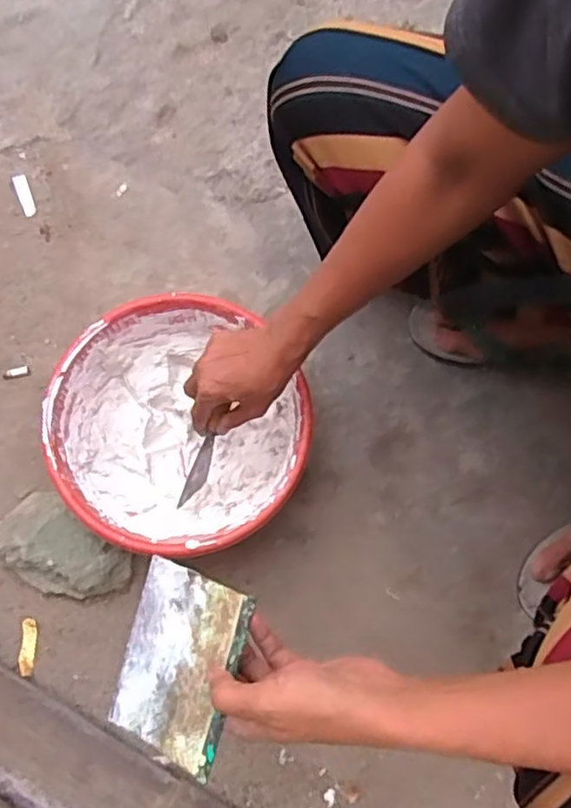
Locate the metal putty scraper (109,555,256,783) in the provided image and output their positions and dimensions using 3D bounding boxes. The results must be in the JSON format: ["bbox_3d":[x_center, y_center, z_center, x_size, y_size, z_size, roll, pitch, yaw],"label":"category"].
[{"bbox_3d":[-0.071,0.172,0.431,0.087,0.004,0.119,13,87,32],"label":"metal putty scraper"}]

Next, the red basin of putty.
[{"bbox_3d":[-0.111,0.029,0.677,0.238,0.100,0.249,0,73,0],"label":"red basin of putty"}]

